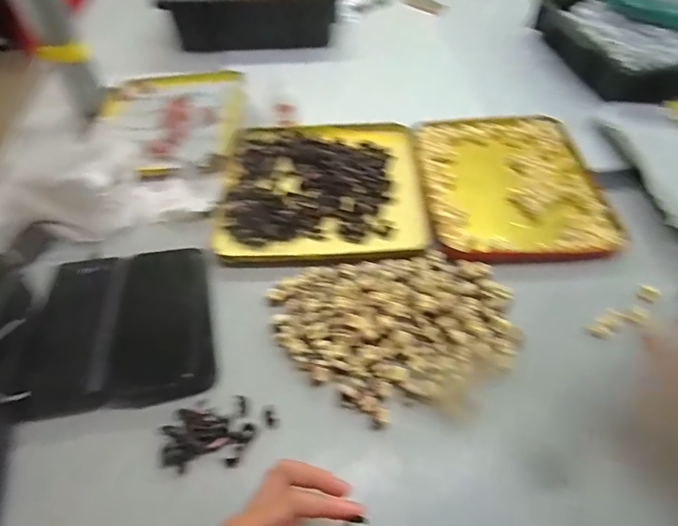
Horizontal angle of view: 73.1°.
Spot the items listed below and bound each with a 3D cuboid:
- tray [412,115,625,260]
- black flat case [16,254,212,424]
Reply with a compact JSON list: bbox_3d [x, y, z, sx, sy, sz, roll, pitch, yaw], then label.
[{"bbox_3d":[0.208,-0.101,0.563,0.203,0.024,0.253,-1,50,2],"label":"tray"},{"bbox_3d":[-0.203,0.057,0.435,0.157,0.026,0.158,-9,50,-5],"label":"black flat case"}]

